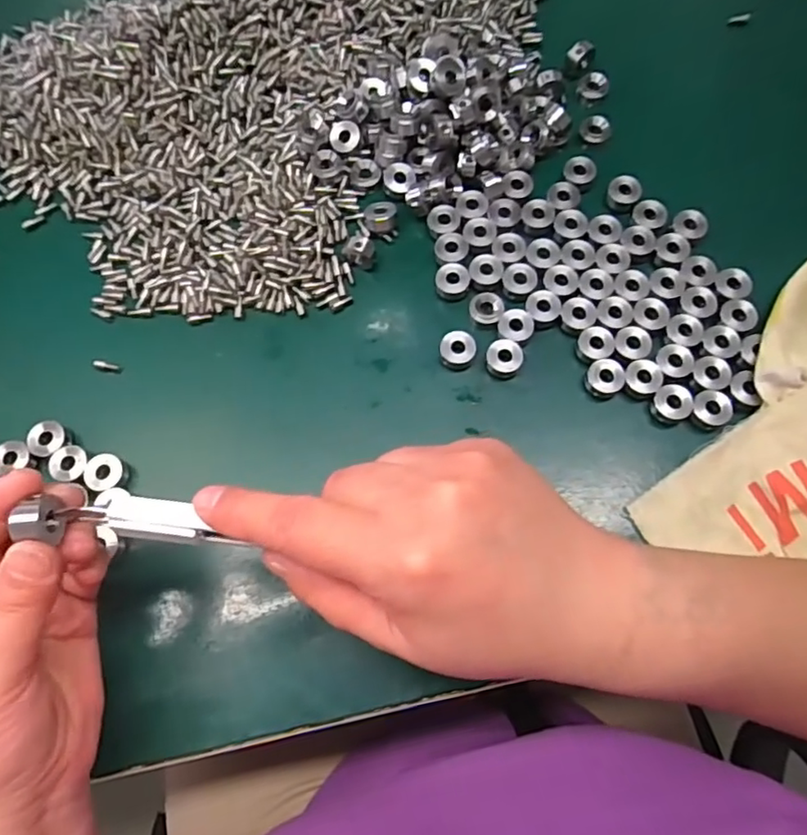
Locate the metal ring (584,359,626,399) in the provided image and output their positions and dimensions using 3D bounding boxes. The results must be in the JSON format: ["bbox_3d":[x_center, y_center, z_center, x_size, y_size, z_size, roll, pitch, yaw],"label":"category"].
[{"bbox_3d":[0.109,-0.021,0.329,0.020,0.013,0.019,0,72,1],"label":"metal ring"}]

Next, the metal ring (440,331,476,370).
[{"bbox_3d":[0.030,-0.037,0.336,0.019,0.013,0.018,0,72,1],"label":"metal ring"}]

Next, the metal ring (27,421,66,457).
[{"bbox_3d":[-0.190,0.012,0.322,0.018,0.011,0.019,0,72,1],"label":"metal ring"}]

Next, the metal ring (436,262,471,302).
[{"bbox_3d":[0.029,-0.079,0.351,0.019,0.013,0.018,0,72,1],"label":"metal ring"}]

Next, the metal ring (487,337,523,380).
[{"bbox_3d":[0.056,-0.032,0.333,0.019,0.012,0.019,0,72,1],"label":"metal ring"}]

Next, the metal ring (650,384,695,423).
[{"bbox_3d":[0.143,-0.007,0.322,0.019,0.014,0.019,0,72,1],"label":"metal ring"}]

